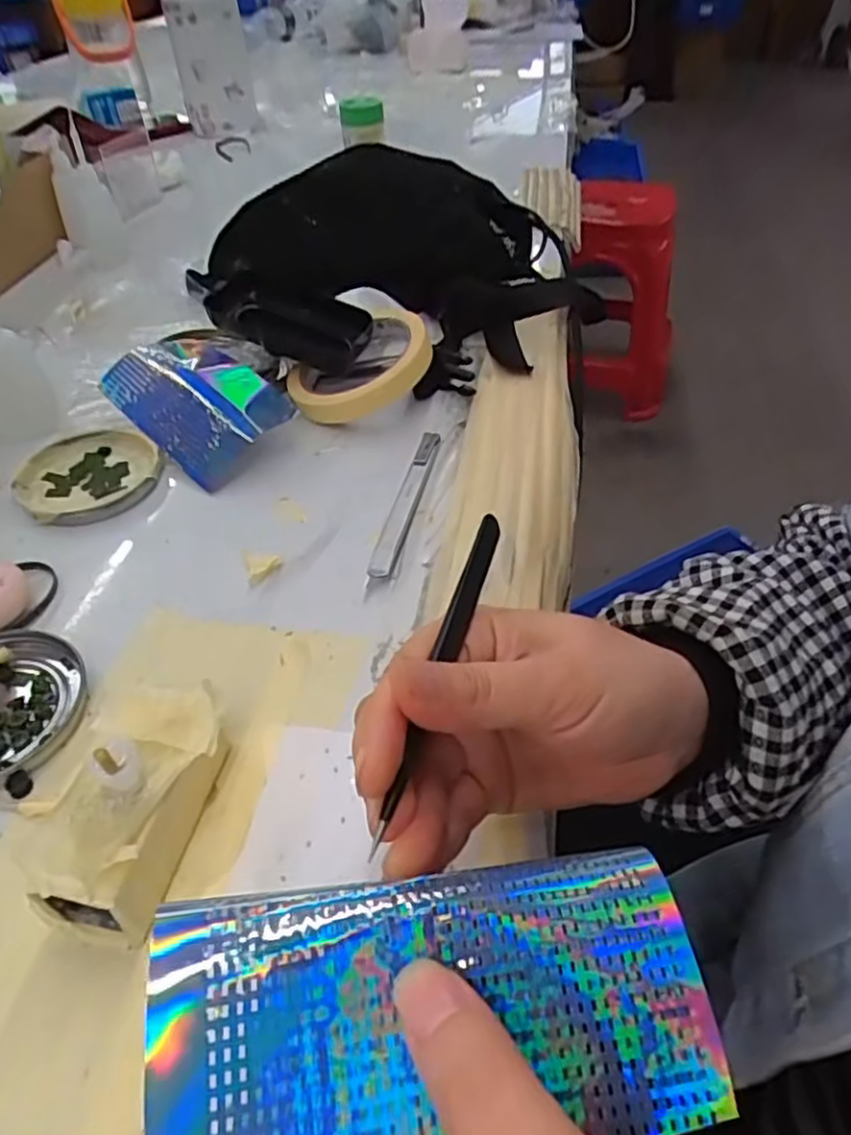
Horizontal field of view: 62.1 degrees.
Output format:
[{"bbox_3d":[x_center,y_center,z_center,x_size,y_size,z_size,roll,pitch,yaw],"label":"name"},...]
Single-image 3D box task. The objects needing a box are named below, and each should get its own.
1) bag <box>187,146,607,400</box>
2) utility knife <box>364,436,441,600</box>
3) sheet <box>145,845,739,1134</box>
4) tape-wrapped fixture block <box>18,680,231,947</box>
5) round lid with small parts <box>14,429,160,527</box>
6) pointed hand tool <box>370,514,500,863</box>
[{"bbox_3d":[-0.037,-0.240,0.537,0.262,0.092,0.281,-18,47,-16],"label":"bag"},{"bbox_3d":[-0.011,-0.034,0.392,0.014,0.005,0.133,8,45,10],"label":"utility knife"},{"bbox_3d":[0.004,0.101,0.162,0.128,0.018,0.058,-3,44,-13],"label":"sheet"},{"bbox_3d":[-0.101,0.084,0.250,0.048,0.041,0.083,3,45,5],"label":"tape-wrapped fixture block"},{"bbox_3d":[-0.199,-0.055,0.419,0.078,0.012,0.081,-1,44,1],"label":"round lid with small parts"},{"bbox_3d":[0.006,0.027,0.221,0.007,0.008,0.128,11,47,13],"label":"pointed hand tool"}]

